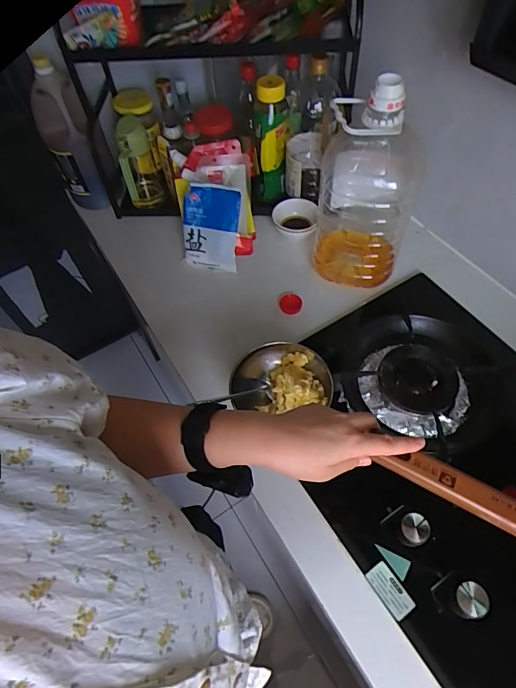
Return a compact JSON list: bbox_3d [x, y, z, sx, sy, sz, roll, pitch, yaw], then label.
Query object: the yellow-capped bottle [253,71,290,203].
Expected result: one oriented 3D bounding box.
[{"bbox_3d":[0.028,-0.418,0.879,0.072,0.235,0.070,-4,57,0],"label":"yellow-capped bottle"}]

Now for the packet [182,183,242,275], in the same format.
[{"bbox_3d":[-0.095,-0.230,0.837,0.117,0.161,0.020,13,22,17],"label":"packet"}]

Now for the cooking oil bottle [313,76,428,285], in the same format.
[{"bbox_3d":[0.180,-0.257,0.702,0.146,0.341,0.138,4,57,6],"label":"cooking oil bottle"}]

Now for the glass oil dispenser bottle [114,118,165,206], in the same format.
[{"bbox_3d":[-0.267,-0.396,0.943,0.078,0.180,0.100,-17,58,-8],"label":"glass oil dispenser bottle"}]

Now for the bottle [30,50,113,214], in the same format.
[{"bbox_3d":[-0.395,-0.425,0.887,0.096,0.292,0.084,-26,59,-13],"label":"bottle"}]

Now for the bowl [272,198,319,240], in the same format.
[{"bbox_3d":[0.079,-0.269,0.888,0.100,0.042,0.092,8,58,8],"label":"bowl"}]

